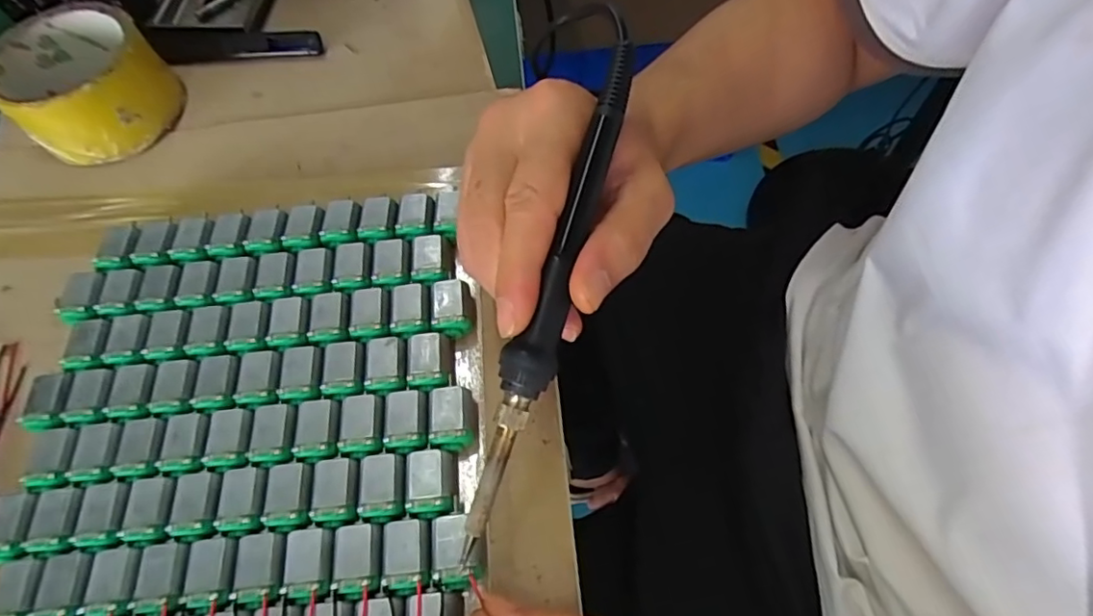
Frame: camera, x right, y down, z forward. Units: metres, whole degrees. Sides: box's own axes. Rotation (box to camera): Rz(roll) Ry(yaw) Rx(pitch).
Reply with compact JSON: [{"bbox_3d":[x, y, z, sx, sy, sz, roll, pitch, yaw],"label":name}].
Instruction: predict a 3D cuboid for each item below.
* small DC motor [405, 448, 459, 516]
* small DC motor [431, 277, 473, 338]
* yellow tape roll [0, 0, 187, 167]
[{"bbox_3d":[-0.048,0.073,0.242,0.020,0.010,0.027,-5,62,-1],"label":"small DC motor"},{"bbox_3d":[-0.046,0.002,0.280,0.018,0.014,0.028,-6,62,-2],"label":"small DC motor"},{"bbox_3d":[-0.271,-0.133,0.342,0.085,0.047,0.084,-1,62,1],"label":"yellow tape roll"}]

